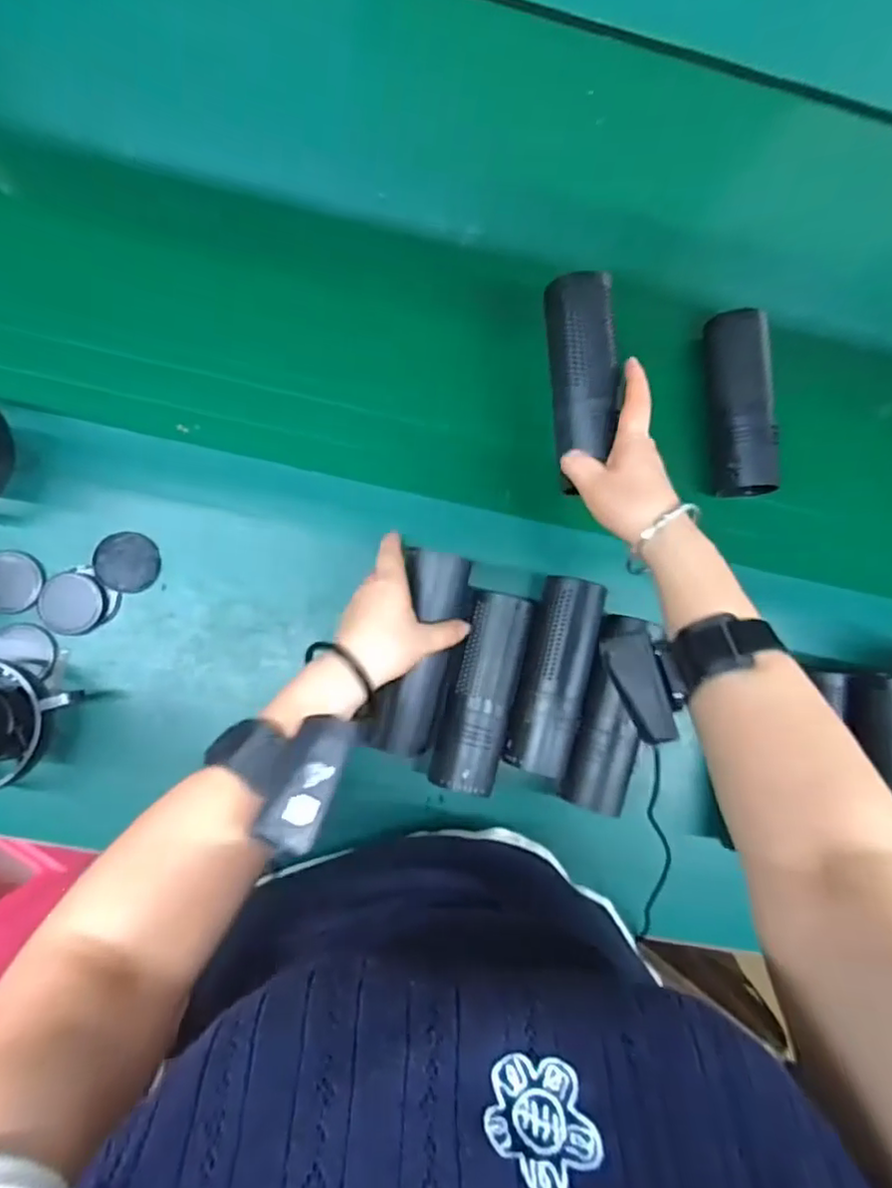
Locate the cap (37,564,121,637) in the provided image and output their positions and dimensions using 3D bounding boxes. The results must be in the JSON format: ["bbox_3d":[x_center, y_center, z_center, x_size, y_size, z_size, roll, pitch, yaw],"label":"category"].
[{"bbox_3d":[-0.307,0.006,0.523,0.059,0.011,0.052,-33,90,-7],"label":"cap"}]

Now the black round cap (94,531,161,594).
[{"bbox_3d":[-0.267,-0.026,0.529,0.049,0.004,0.049,-2,97,-21],"label":"black round cap"}]

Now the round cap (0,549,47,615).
[{"bbox_3d":[-0.362,-0.011,0.522,0.054,0.009,0.051,0,86,-6],"label":"round cap"}]

